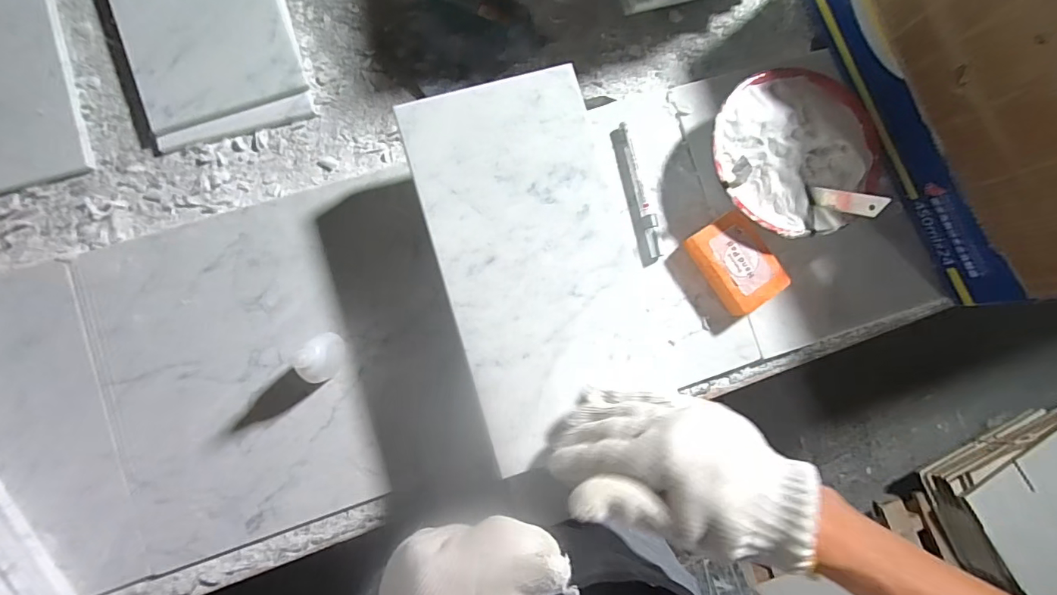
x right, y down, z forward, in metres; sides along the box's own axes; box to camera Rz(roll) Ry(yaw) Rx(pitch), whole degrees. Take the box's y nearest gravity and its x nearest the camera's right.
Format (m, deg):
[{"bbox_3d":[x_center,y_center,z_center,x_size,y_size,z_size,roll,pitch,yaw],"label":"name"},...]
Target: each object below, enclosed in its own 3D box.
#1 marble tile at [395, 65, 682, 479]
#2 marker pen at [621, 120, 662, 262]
[{"bbox_3d":[0.007,-0.034,0.367,0.153,0.010,0.287,-17,85,-6],"label":"marble tile"},{"bbox_3d":[0.116,-0.111,0.471,0.015,0.008,0.142,-13,85,-5],"label":"marker pen"}]

